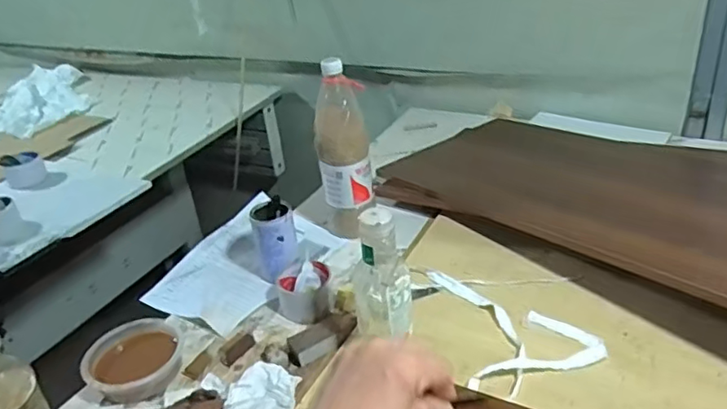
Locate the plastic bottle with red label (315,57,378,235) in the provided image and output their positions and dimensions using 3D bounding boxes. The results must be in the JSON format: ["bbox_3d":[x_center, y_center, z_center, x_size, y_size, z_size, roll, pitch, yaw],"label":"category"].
[{"bbox_3d":[-0.032,-0.091,0.971,0.084,0.279,0.070,-3,30,6],"label":"plastic bottle with red label"}]

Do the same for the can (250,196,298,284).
[{"bbox_3d":[-0.139,0.056,0.928,0.061,0.103,0.072,-14,31,-12],"label":"can"}]

